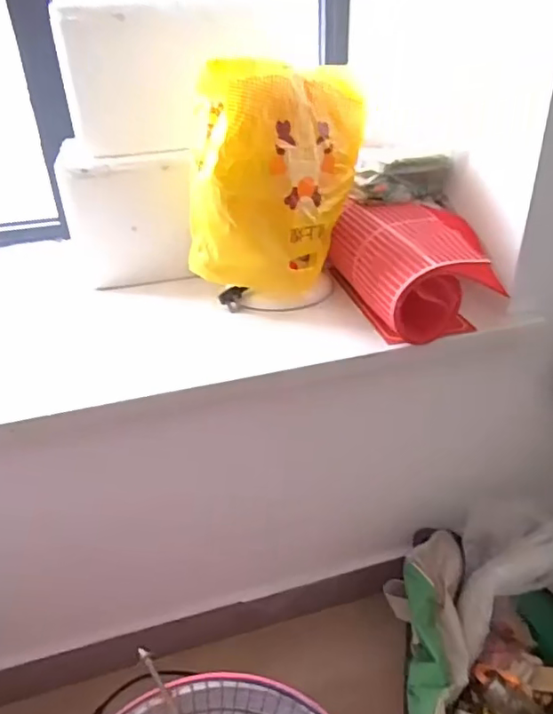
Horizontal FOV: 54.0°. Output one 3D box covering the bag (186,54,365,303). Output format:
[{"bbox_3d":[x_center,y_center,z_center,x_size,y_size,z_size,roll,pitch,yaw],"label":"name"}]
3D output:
[{"bbox_3d":[-0.001,-0.265,0.829,0.169,0.309,0.232,21,38,33],"label":"bag"}]

